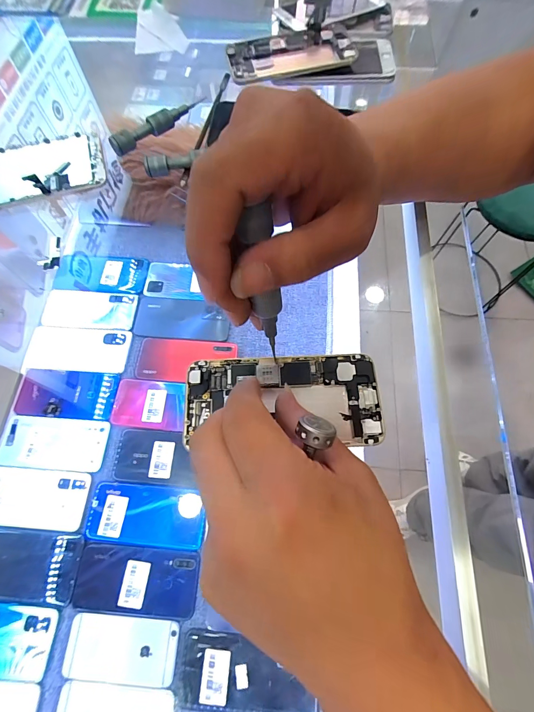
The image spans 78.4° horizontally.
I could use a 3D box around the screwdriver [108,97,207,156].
[{"bbox_3d":[-0.108,-0.233,0.326,0.104,0.016,0.013,-41,74,-14],"label":"screwdriver"}]

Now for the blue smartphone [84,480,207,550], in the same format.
[{"bbox_3d":[-0.168,0.221,0.456,0.161,0.004,0.074,5,69,2],"label":"blue smartphone"}]

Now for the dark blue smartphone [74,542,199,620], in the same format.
[{"bbox_3d":[-0.171,0.294,0.432,0.158,0.006,0.076,4,69,2],"label":"dark blue smartphone"}]

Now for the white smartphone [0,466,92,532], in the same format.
[{"bbox_3d":[-0.338,0.202,0.468,0.159,0.006,0.076,4,69,2],"label":"white smartphone"}]

